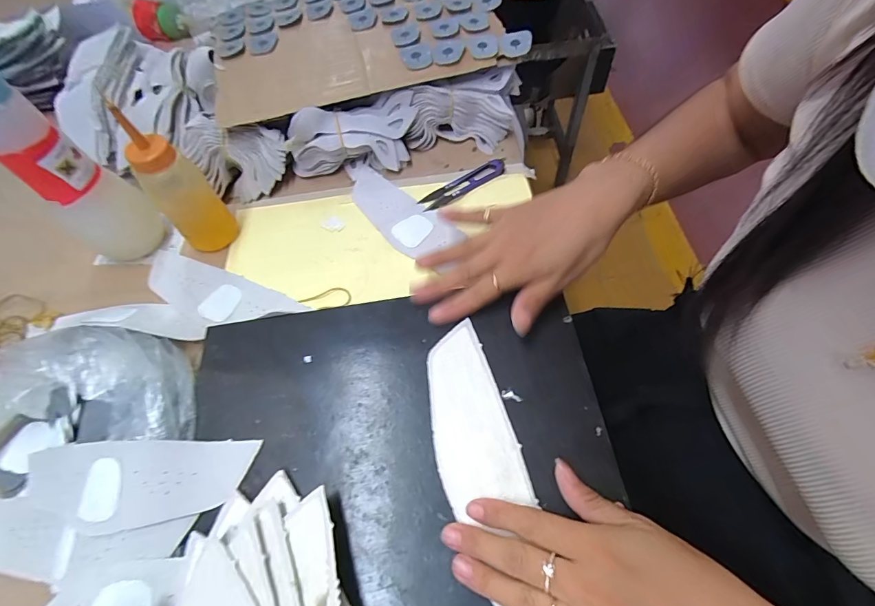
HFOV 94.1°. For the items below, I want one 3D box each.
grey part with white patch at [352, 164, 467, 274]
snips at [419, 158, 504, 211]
[{"bbox_3d":[-0.043,-0.099,0.426,0.058,0.007,0.142,-34,64,-14],"label":"grey part with white patch"},{"bbox_3d":[0.027,-0.128,0.436,0.101,0.010,0.022,-29,62,-11],"label":"snips"}]

